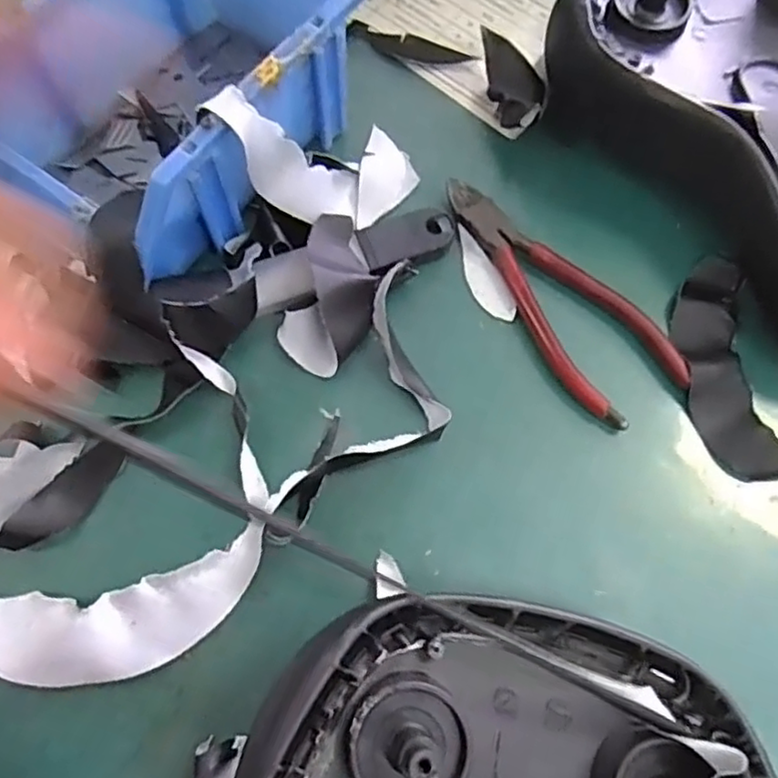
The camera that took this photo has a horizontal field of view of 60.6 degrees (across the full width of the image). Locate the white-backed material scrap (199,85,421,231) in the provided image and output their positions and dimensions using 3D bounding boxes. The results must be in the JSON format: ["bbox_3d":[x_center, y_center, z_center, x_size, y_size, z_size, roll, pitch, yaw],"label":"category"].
[{"bbox_3d":[-0.039,-0.113,0.333,0.039,0.121,0.057,-35,68,34],"label":"white-backed material scrap"}]

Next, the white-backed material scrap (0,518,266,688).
[{"bbox_3d":[-0.122,0.096,0.283,0.142,0.008,0.051,-13,71,-7],"label":"white-backed material scrap"}]

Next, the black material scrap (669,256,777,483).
[{"bbox_3d":[0.166,-0.012,0.329,0.042,0.008,0.114,-2,70,-3],"label":"black material scrap"}]

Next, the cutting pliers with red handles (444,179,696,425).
[{"bbox_3d":[0.084,-0.052,0.339,0.053,0.011,0.150,-32,74,-12],"label":"cutting pliers with red handles"}]

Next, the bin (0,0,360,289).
[{"bbox_3d":[-0.104,-0.145,0.332,0.119,0.077,0.174,33,72,10],"label":"bin"}]

